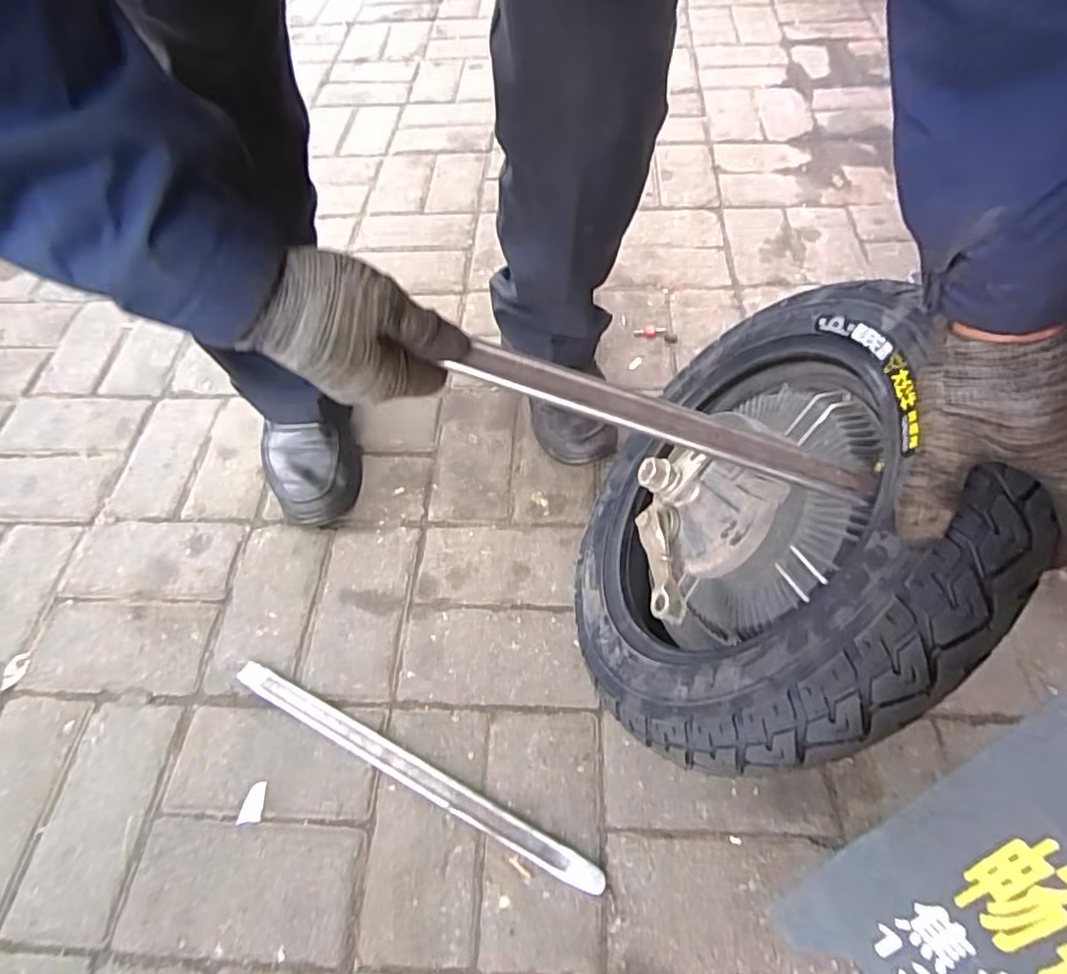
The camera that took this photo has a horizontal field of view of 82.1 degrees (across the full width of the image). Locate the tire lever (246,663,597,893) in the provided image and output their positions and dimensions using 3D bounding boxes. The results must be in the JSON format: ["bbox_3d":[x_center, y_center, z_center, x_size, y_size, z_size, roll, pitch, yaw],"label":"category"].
[{"bbox_3d":[-0.117,0.252,0.550,0.381,0.013,0.021,22,60,19],"label":"tire lever"}]

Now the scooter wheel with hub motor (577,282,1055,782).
[{"bbox_3d":[0.158,0.024,0.467,0.150,0.336,0.355,20,50,-16],"label":"scooter wheel with hub motor"}]

